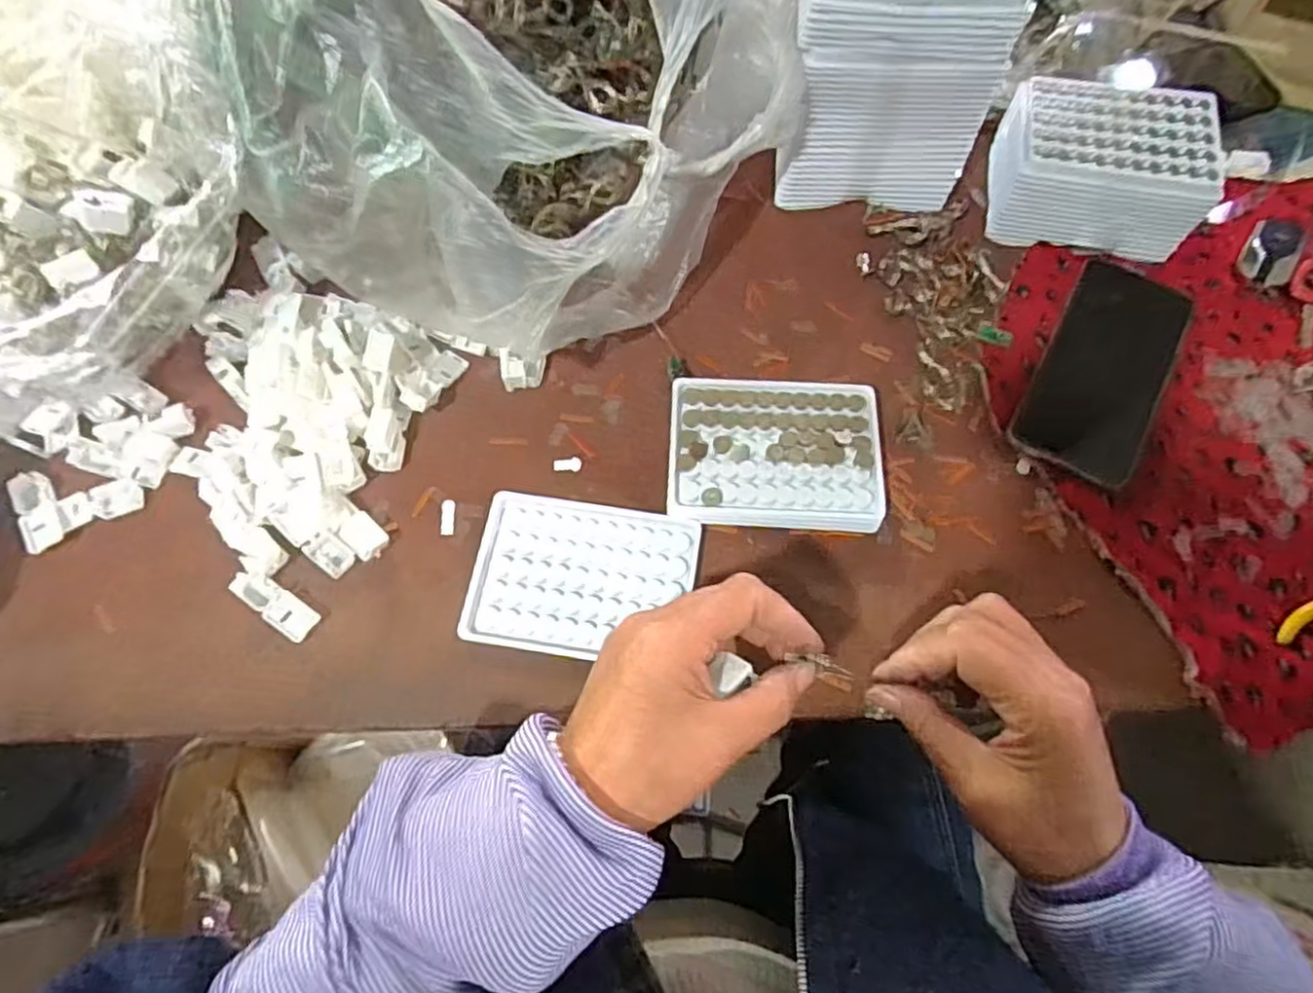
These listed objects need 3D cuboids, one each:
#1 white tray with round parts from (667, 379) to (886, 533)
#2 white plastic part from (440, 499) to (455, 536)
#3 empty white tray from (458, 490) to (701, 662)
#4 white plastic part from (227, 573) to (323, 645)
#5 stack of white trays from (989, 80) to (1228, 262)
[{"bbox_3d":[0.074,-0.027,0.458,0.130,0.021,0.098,3,71,0],"label":"white tray with round parts"},{"bbox_3d":[-0.131,0.013,0.452,0.008,0.004,0.023,-4,71,-2],"label":"white plastic part"},{"bbox_3d":[-0.044,0.049,0.436,0.129,0.012,0.093,8,71,2],"label":"empty white tray"},{"bbox_3d":[-0.223,0.062,0.420,0.054,0.004,0.020,32,73,10],"label":"white plastic part"},{"bbox_3d":[0.313,-0.232,0.515,0.135,0.067,0.096,14,66,7],"label":"stack of white trays"}]

